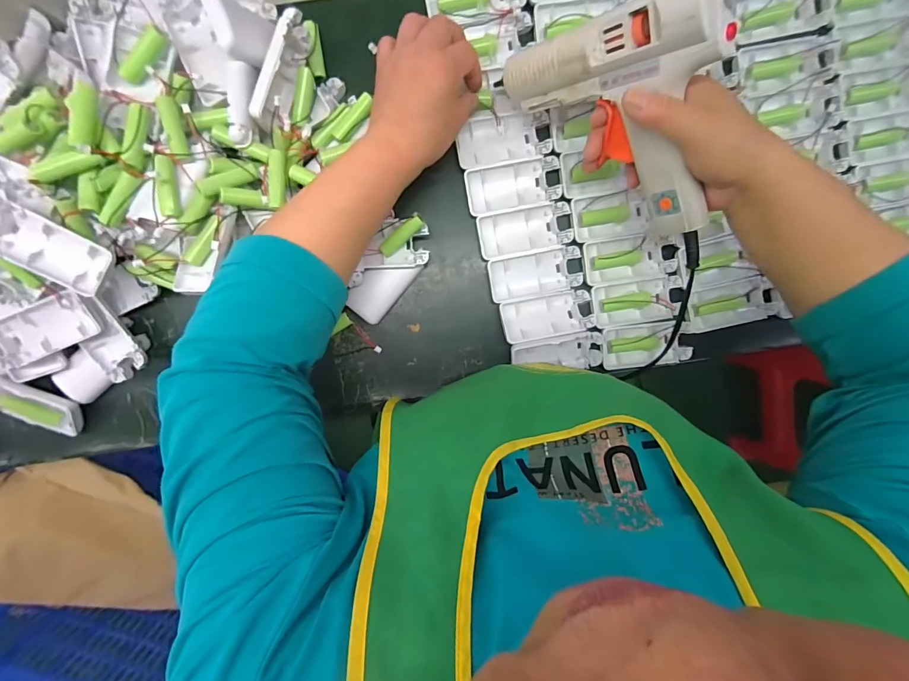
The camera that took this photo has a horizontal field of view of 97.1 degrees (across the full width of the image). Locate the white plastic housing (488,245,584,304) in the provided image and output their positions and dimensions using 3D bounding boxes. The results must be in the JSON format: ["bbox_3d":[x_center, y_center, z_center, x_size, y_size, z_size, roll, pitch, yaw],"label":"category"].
[{"bbox_3d":[0.083,-0.068,0.411,0.093,0.013,0.044,-11,97,0],"label":"white plastic housing"}]

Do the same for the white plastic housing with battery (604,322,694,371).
[{"bbox_3d":[0.201,0.006,0.418,0.089,0.017,0.045,-8,97,-1],"label":"white plastic housing with battery"}]

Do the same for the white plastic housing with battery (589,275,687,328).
[{"bbox_3d":[0.191,-0.041,0.424,0.090,0.026,0.045,-9,97,-1],"label":"white plastic housing with battery"}]

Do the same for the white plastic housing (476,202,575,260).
[{"bbox_3d":[0.072,-0.112,0.409,0.094,0.015,0.044,-12,97,0],"label":"white plastic housing"}]

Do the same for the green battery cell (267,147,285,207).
[{"bbox_3d":[-0.157,-0.141,0.353,0.014,0.014,0.048,1,96,-2],"label":"green battery cell"}]

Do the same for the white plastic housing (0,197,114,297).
[{"bbox_3d":[-0.340,-0.079,0.332,0.095,0.019,0.043,33,94,-22],"label":"white plastic housing"}]

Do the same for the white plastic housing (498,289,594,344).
[{"bbox_3d":[0.096,-0.025,0.414,0.093,0.018,0.042,-10,97,0],"label":"white plastic housing"}]

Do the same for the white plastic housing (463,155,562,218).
[{"bbox_3d":[0.060,-0.156,0.405,0.094,0.016,0.043,-12,97,0],"label":"white plastic housing"}]

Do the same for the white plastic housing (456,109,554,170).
[{"bbox_3d":[0.049,-0.198,0.398,0.092,0.011,0.045,-11,97,0],"label":"white plastic housing"}]

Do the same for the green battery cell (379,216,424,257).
[{"bbox_3d":[-0.051,-0.102,0.387,0.049,0.014,0.014,-36,93,19],"label":"green battery cell"}]

